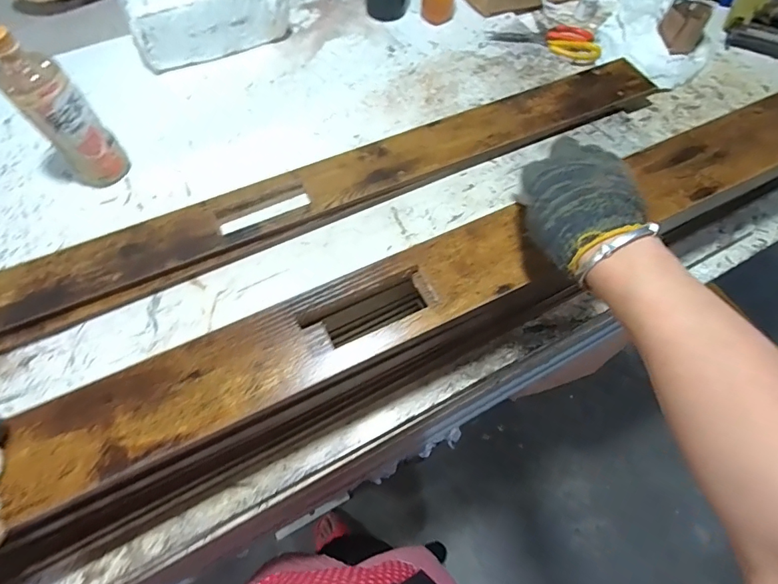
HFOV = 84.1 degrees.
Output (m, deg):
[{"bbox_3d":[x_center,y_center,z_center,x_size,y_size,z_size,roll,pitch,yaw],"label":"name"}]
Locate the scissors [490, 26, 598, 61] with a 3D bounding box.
[{"bbox_3d":[0.283,-0.461,0.779,0.194,0.011,0.090,16,65,7],"label":"scissors"}]

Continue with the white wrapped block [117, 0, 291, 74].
[{"bbox_3d":[-0.295,-0.454,0.707,0.252,0.115,0.114,-28,67,-13],"label":"white wrapped block"}]

